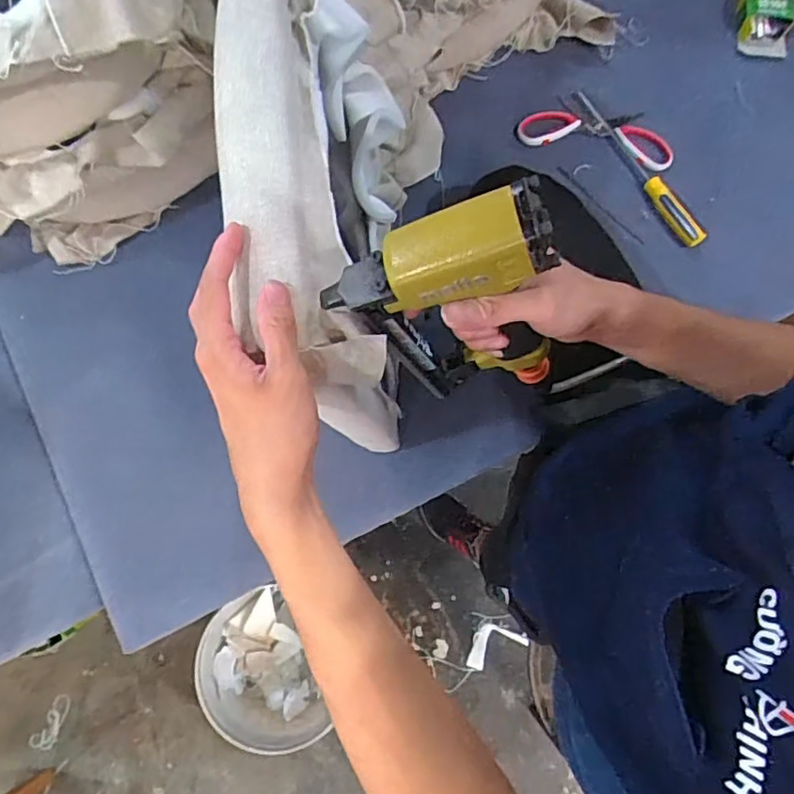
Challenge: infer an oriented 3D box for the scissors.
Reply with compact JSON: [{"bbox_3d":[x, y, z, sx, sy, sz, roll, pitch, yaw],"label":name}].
[{"bbox_3d":[0.295,-0.392,0.879,0.220,0.012,0.078,15,78,3],"label":"scissors"}]

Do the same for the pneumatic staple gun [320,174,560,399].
[{"bbox_3d":[0.043,-0.056,0.413,0.159,0.189,0.058,-11,70,24],"label":"pneumatic staple gun"}]

